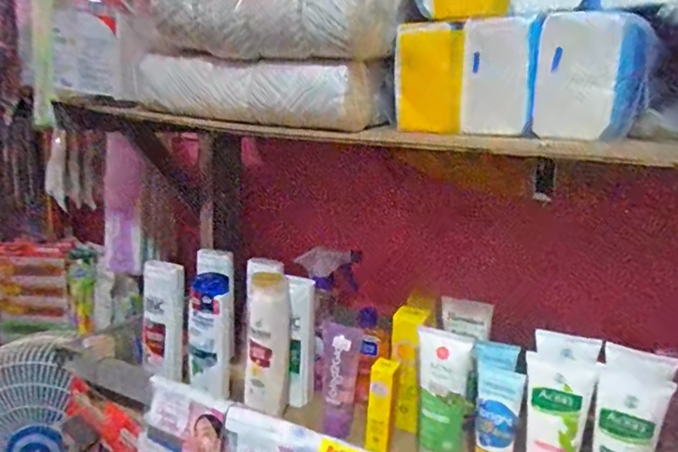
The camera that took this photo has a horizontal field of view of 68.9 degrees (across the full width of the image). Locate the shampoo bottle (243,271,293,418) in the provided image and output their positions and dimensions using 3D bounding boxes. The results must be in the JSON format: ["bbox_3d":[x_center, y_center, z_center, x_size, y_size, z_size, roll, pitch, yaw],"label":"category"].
[{"bbox_3d":[-0.084,0.143,0.599,0.054,0.182,0.035,2,12,-6],"label":"shampoo bottle"}]

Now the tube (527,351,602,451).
[{"bbox_3d":[0.206,0.198,0.473,0.056,0.144,0.041,8,12,23],"label":"tube"}]

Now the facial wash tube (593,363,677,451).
[{"bbox_3d":[0.253,0.203,0.441,0.052,0.141,0.038,11,14,33],"label":"facial wash tube"}]

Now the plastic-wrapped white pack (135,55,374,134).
[{"bbox_3d":[-0.111,-0.145,0.539,0.299,0.065,0.081,11,14,33],"label":"plastic-wrapped white pack"}]

